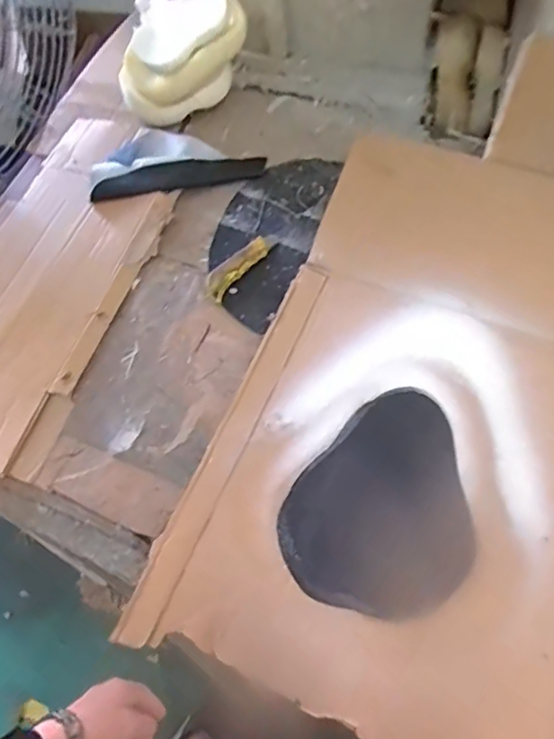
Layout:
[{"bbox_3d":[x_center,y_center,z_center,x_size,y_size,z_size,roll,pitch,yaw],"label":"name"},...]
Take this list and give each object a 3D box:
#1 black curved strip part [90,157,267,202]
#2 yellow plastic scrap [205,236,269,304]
[{"bbox_3d":[-0.157,-0.315,0.901,0.281,0.013,0.055,-14,74,-11],"label":"black curved strip part"},{"bbox_3d":[-0.062,-0.152,0.828,0.040,0.023,0.127,31,68,21],"label":"yellow plastic scrap"}]

